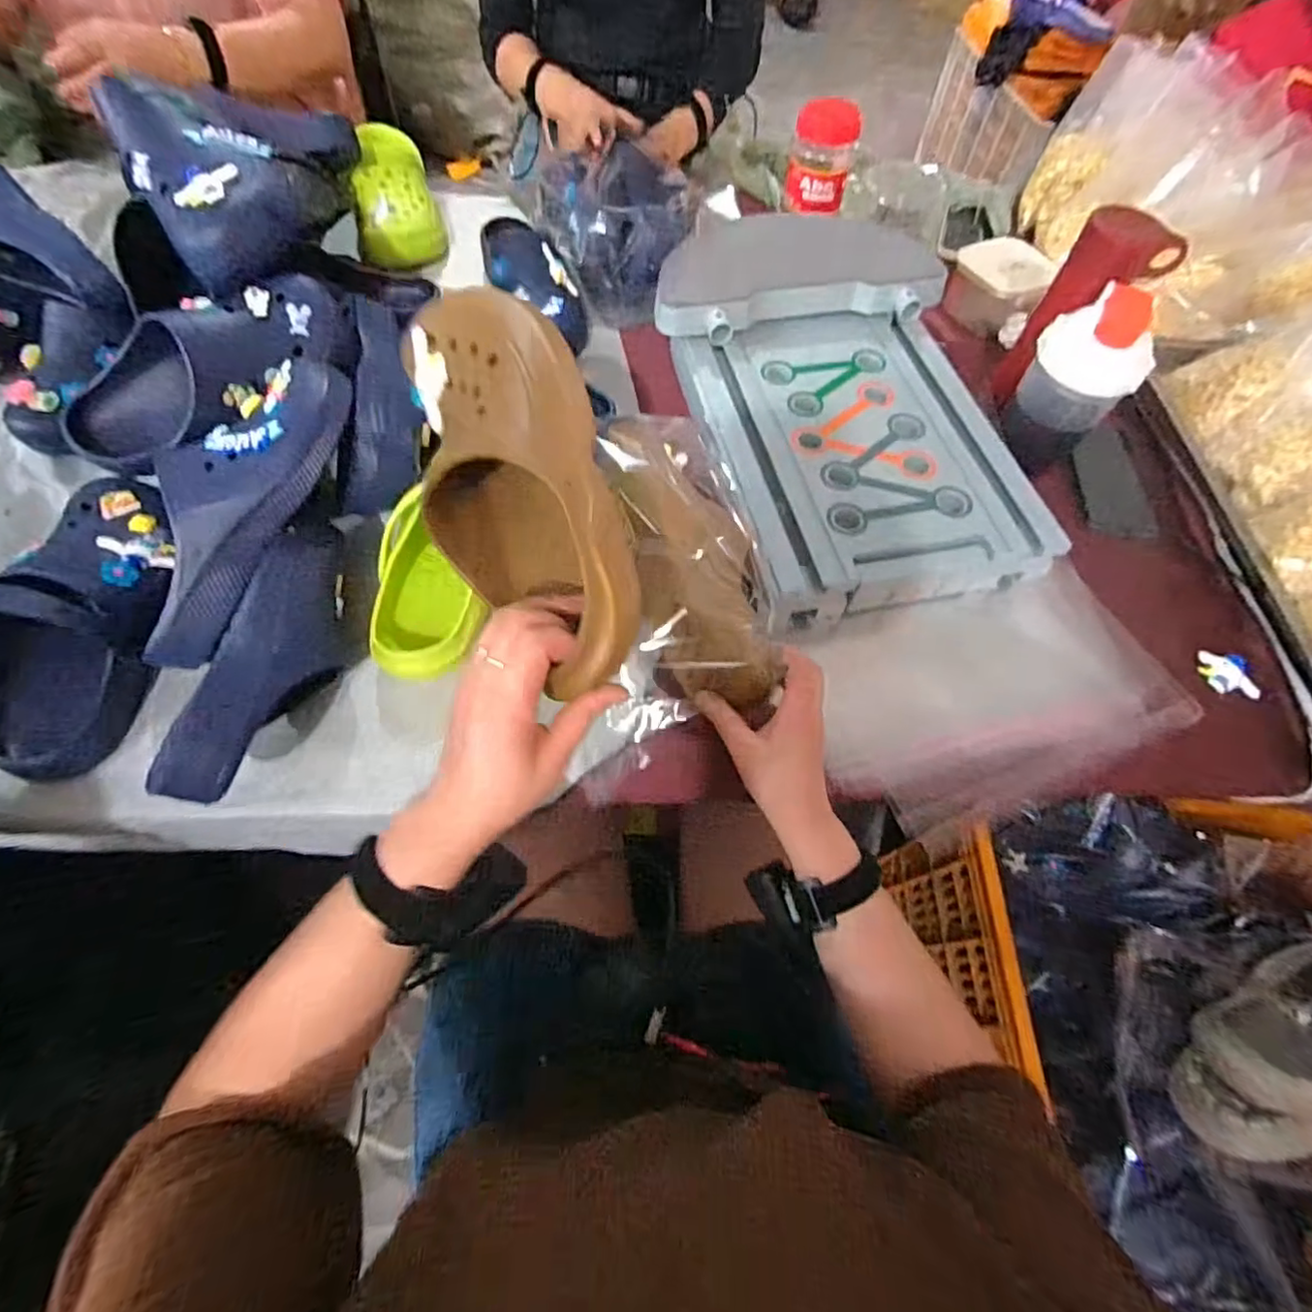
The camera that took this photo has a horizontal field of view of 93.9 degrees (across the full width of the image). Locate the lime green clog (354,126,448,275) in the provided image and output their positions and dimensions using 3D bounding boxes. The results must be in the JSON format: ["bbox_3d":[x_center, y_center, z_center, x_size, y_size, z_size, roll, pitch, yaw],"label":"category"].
[{"bbox_3d":[-0.361,-0.636,0.855,0.111,0.093,0.228,-9,63,-7],"label":"lime green clog"}]

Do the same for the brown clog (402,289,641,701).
[{"bbox_3d":[-0.087,-0.108,0.379,0.105,0.101,0.273,-13,64,-9],"label":"brown clog"}]

